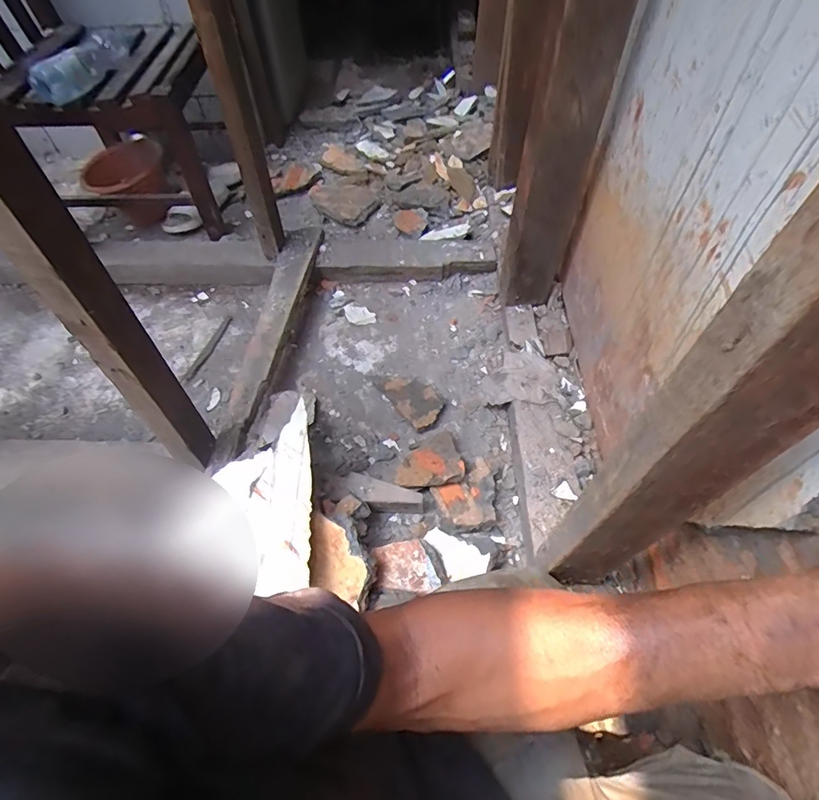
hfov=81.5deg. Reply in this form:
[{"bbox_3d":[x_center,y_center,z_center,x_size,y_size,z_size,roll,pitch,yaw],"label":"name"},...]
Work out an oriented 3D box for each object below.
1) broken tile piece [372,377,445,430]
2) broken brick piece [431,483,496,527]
[{"bbox_3d":[0.006,-0.023,1.115,0.127,0.052,0.196,-25,58,-14],"label":"broken tile piece"},{"bbox_3d":[0.108,0.212,0.948,0.085,0.041,0.109,-25,58,-15],"label":"broken brick piece"}]

